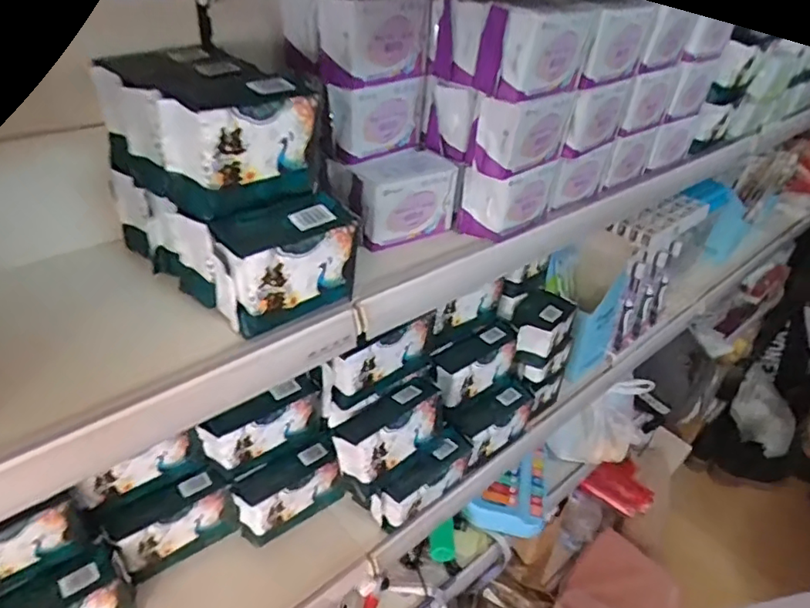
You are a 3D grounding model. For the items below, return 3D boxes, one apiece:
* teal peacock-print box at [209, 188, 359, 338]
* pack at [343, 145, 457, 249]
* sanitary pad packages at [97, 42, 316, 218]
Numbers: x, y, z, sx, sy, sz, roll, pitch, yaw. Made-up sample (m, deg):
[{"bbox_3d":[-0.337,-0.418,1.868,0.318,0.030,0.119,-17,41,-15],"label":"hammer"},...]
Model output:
[{"bbox_3d":[-0.099,-0.036,0.483,0.113,0.098,0.059,-21,43,-31],"label":"teal peacock-print box"},{"bbox_3d":[-0.004,-0.117,0.625,0.113,0.081,0.059,-23,44,-32],"label":"pack"},{"bbox_3d":[-0.170,-0.149,0.484,0.168,0.089,0.106,31,44,32],"label":"sanitary pad packages"}]

